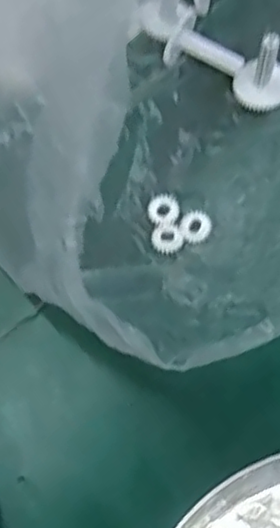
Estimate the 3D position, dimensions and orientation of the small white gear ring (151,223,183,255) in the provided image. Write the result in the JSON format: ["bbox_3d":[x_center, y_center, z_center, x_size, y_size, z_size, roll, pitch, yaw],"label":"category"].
[{"bbox_3d":[0.009,-0.009,0.220,0.010,0.004,0.010,0,70,-1],"label":"small white gear ring"}]

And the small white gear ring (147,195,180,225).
[{"bbox_3d":[0.008,-0.018,0.222,0.010,0.004,0.010,0,70,-1],"label":"small white gear ring"}]

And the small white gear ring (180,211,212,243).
[{"bbox_3d":[0.018,-0.013,0.219,0.010,0.004,0.010,0,70,-1],"label":"small white gear ring"}]

